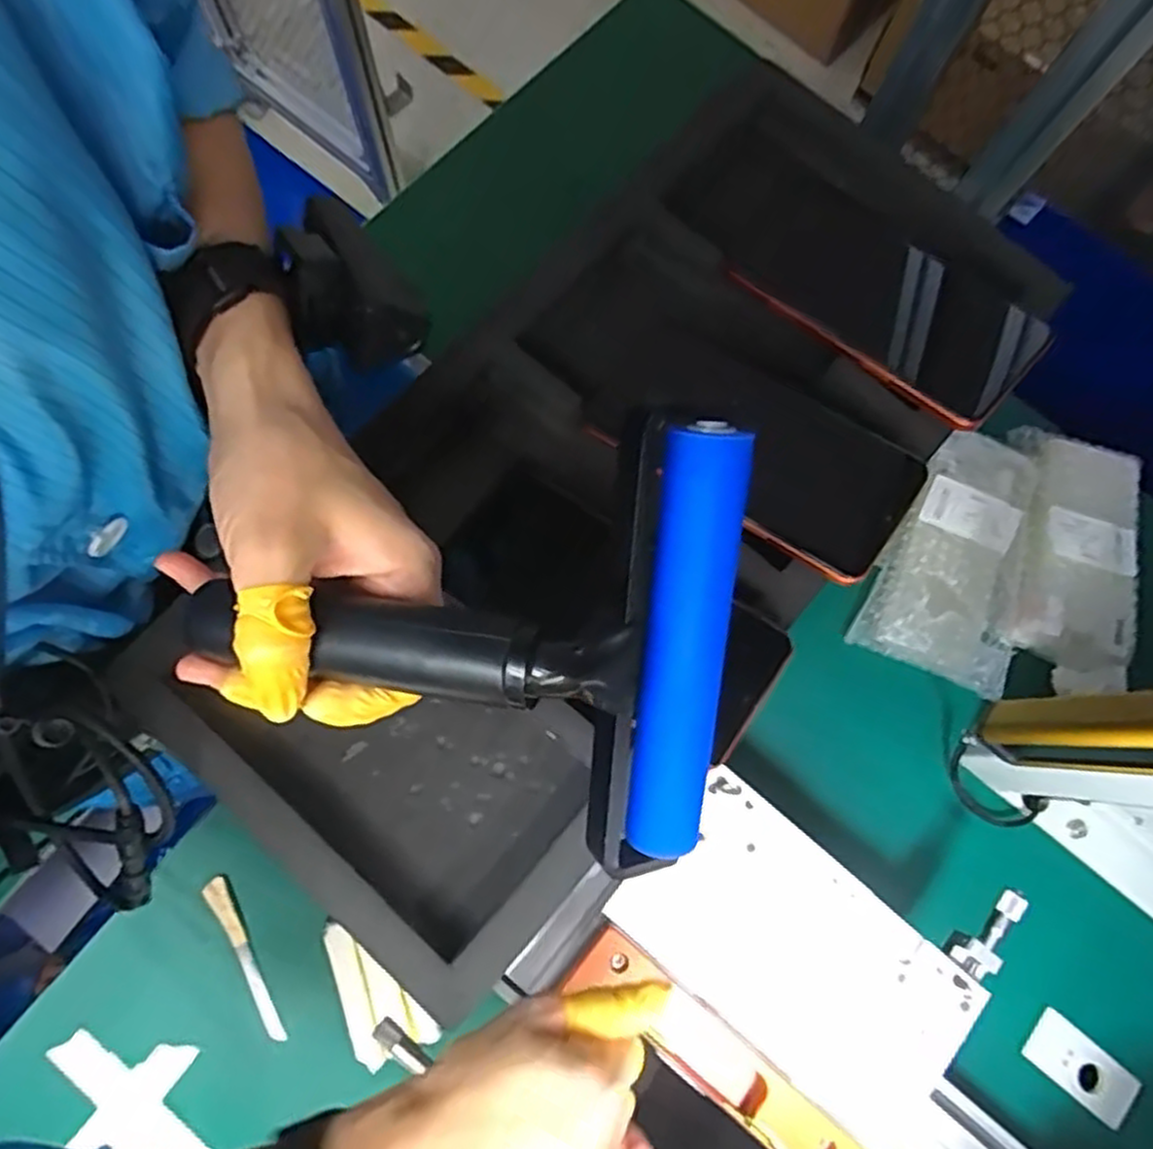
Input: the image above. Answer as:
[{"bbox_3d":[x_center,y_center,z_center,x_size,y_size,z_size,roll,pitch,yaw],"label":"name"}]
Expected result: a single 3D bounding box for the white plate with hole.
[{"bbox_3d":[0.351,0.344,0.519,0.076,0.006,0.039,40,81,6],"label":"white plate with hole"}]

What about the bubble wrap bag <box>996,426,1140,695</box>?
[{"bbox_3d":[0.373,-0.020,0.563,0.094,0.038,0.189,18,80,2],"label":"bubble wrap bag"}]

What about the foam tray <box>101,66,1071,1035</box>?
[{"bbox_3d":[0.025,-0.046,0.379,0.223,0.055,0.461,44,82,7],"label":"foam tray"}]

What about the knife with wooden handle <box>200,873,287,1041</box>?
[{"bbox_3d":[-0.227,0.263,0.510,0.015,0.004,0.114,-27,81,-6],"label":"knife with wooden handle"}]

